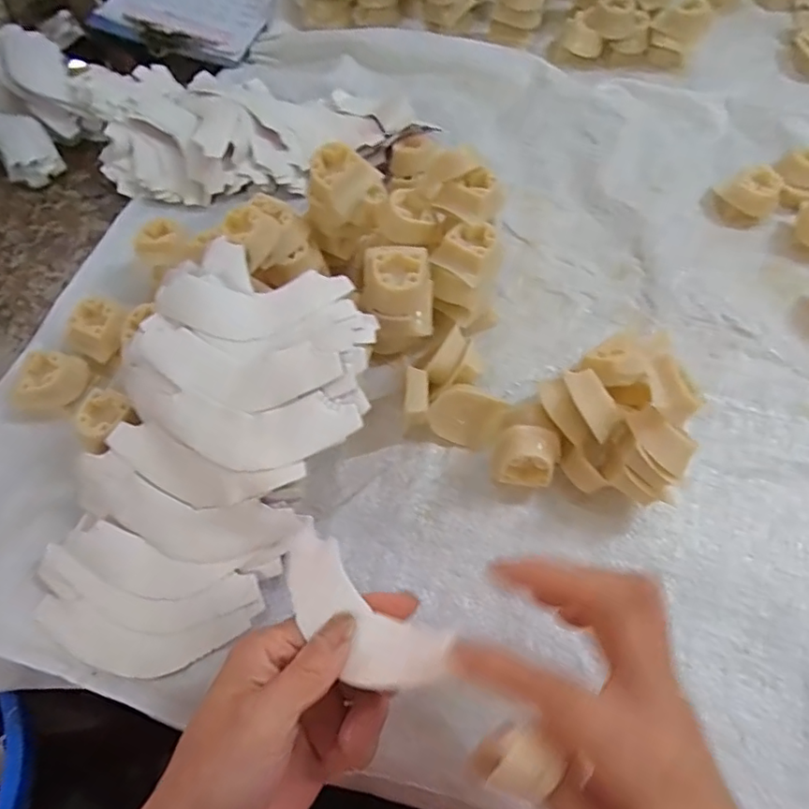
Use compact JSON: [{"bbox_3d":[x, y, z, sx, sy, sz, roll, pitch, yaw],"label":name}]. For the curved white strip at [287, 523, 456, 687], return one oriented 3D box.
[{"bbox_3d":[-0.024,0.093,0.251,0.091,0.015,0.036,35,67,22],"label":"curved white strip"}]

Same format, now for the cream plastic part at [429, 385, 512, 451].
[{"bbox_3d":[0.040,0.008,0.360,0.045,0.039,0.014,18,31,-3],"label":"cream plastic part"}]

